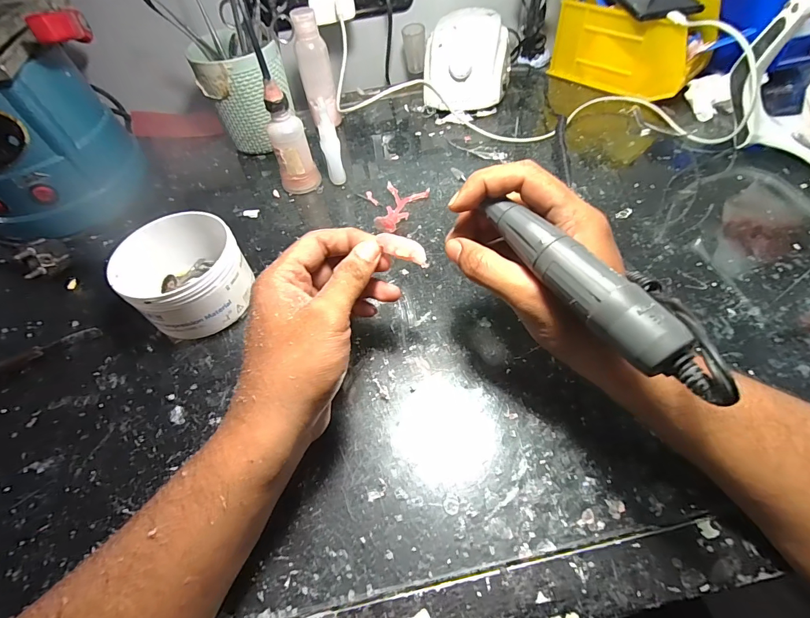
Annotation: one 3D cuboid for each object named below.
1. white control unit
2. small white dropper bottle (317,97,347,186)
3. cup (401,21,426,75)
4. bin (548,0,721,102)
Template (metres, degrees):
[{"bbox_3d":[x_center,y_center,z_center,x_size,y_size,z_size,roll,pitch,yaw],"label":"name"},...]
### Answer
[{"bbox_3d":[0.083,-0.320,0.507,0.106,0.081,0.124,6,55,9],"label":"white control unit"},{"bbox_3d":[-0.078,-0.170,0.407,0.019,0.083,0.020,-10,54,-3],"label":"small white dropper bottle"},{"bbox_3d":[0.013,-0.357,0.534,0.030,0.054,0.024,-2,54,3],"label":"cup"},{"bbox_3d":[0.290,-0.338,0.495,0.104,0.088,0.166,-34,59,-19],"label":"bin"}]

